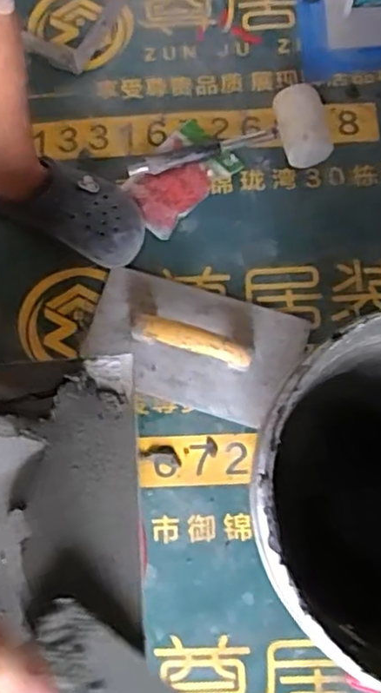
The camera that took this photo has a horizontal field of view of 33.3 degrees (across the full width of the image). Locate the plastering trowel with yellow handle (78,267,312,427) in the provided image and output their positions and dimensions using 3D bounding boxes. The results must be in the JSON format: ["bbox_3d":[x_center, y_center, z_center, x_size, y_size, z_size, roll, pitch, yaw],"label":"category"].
[{"bbox_3d":[0.001,-0.007,0.863,0.294,0.047,0.164,17,77,6],"label":"plastering trowel with yellow handle"}]

